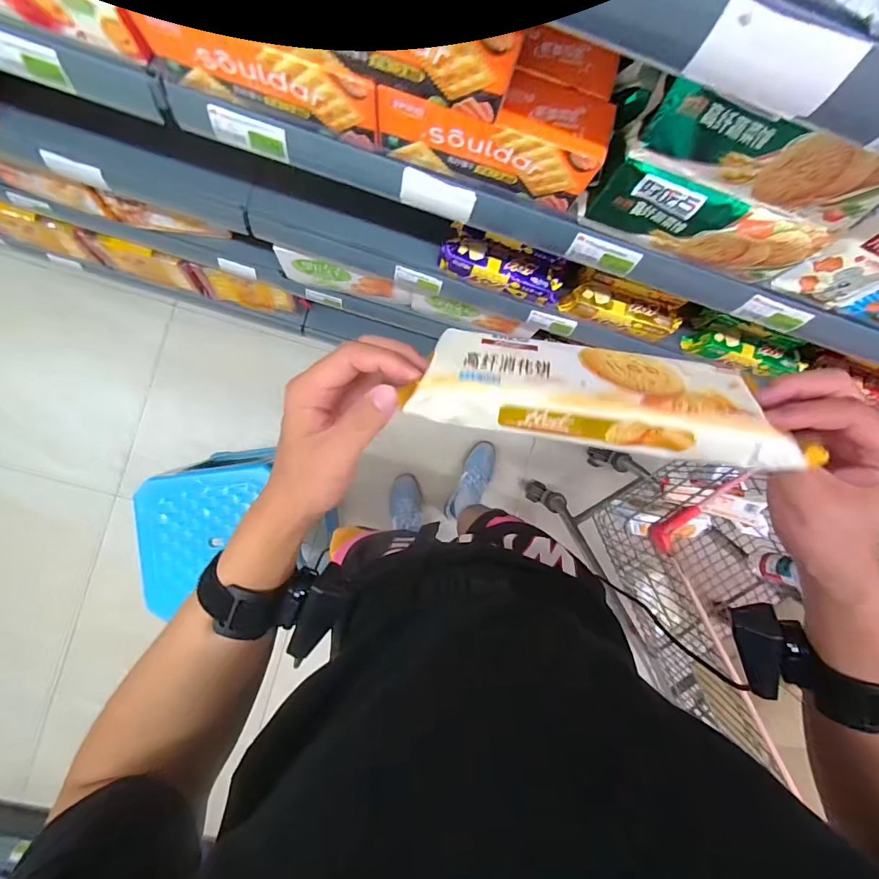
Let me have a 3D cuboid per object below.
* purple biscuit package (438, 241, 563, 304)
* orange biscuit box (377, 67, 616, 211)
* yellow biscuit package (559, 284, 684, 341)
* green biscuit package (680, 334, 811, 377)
[{"bbox_3d":[0.098,-0.264,0.682,0.196,0.043,0.053,13,88,-6],"label":"purple biscuit package"},{"bbox_3d":[0.051,-0.304,0.424,0.206,0.084,0.068,13,88,-6],"label":"orange biscuit box"},{"bbox_3d":[0.291,-0.203,0.697,0.180,0.048,0.043,18,88,-5],"label":"yellow biscuit package"},{"bbox_3d":[0.499,-0.137,0.711,0.184,0.048,0.041,16,88,7],"label":"green biscuit package"}]

